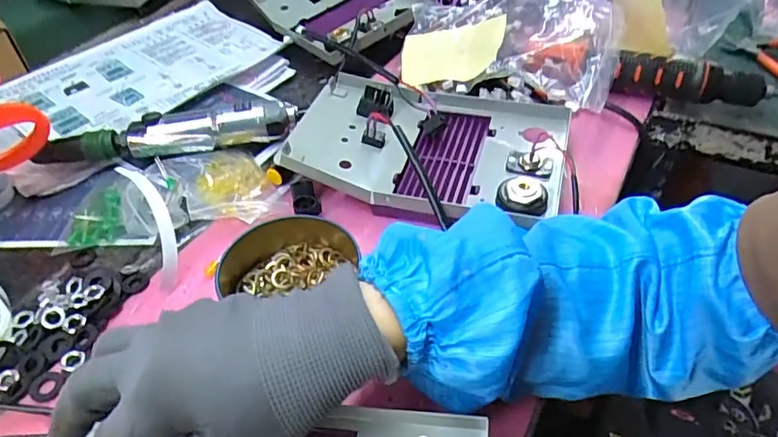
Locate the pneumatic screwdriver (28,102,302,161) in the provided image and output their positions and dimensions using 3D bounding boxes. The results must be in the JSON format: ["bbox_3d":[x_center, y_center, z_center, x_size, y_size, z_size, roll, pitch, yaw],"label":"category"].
[{"bbox_3d":[-0.200,-0.076,0.497,0.229,0.037,0.035,-7,44,-5],"label":"pneumatic screwdriver"}]

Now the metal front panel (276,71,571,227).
[{"bbox_3d":[0.033,-0.063,0.461,0.228,0.036,0.156,8,45,11],"label":"metal front panel"}]

